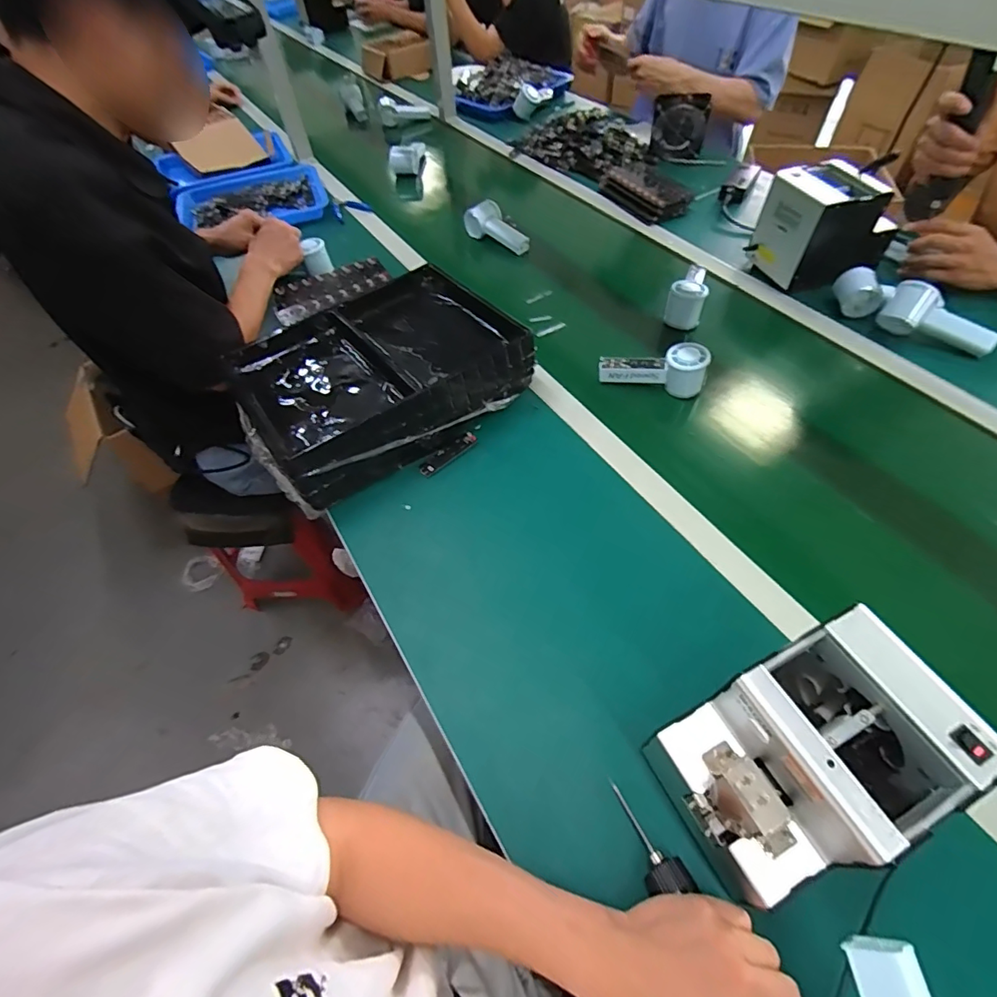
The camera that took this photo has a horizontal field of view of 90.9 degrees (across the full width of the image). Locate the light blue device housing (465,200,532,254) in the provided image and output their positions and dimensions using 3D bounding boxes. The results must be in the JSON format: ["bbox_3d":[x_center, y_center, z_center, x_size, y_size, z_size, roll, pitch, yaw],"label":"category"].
[{"bbox_3d":[0.000,-0.544,0.996,0.153,0.050,0.058,34,62,9],"label":"light blue device housing"}]

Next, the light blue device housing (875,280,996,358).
[{"bbox_3d":[0.643,-0.263,0.717,0.053,0.055,0.155,-36,59,-20],"label":"light blue device housing"}]

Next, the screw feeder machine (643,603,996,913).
[{"bbox_3d":[0.230,0.198,0.377,0.180,0.129,0.126,-23,56,-12],"label":"screw feeder machine"}]

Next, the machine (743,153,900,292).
[{"bbox_3d":[0.539,-0.446,0.804,0.171,0.141,0.144,-18,55,-9],"label":"machine"}]

